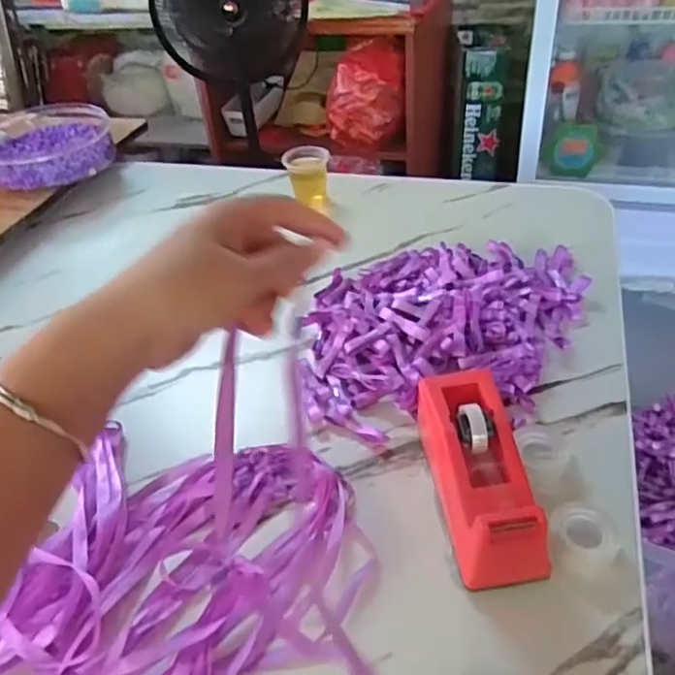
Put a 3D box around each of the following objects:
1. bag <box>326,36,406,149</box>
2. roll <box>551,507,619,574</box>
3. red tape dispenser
[{"bbox_3d":[0.069,-0.650,1.614,0.193,0.232,0.147,-5,39,1],"label":"bag"},{"bbox_3d":[0.174,0.142,0.427,0.042,0.020,0.041,-2,42,2],"label":"roll"},{"bbox_3d":[0.101,0.100,0.448,0.063,0.072,0.155,-8,40,-3],"label":"red tape dispenser"}]

